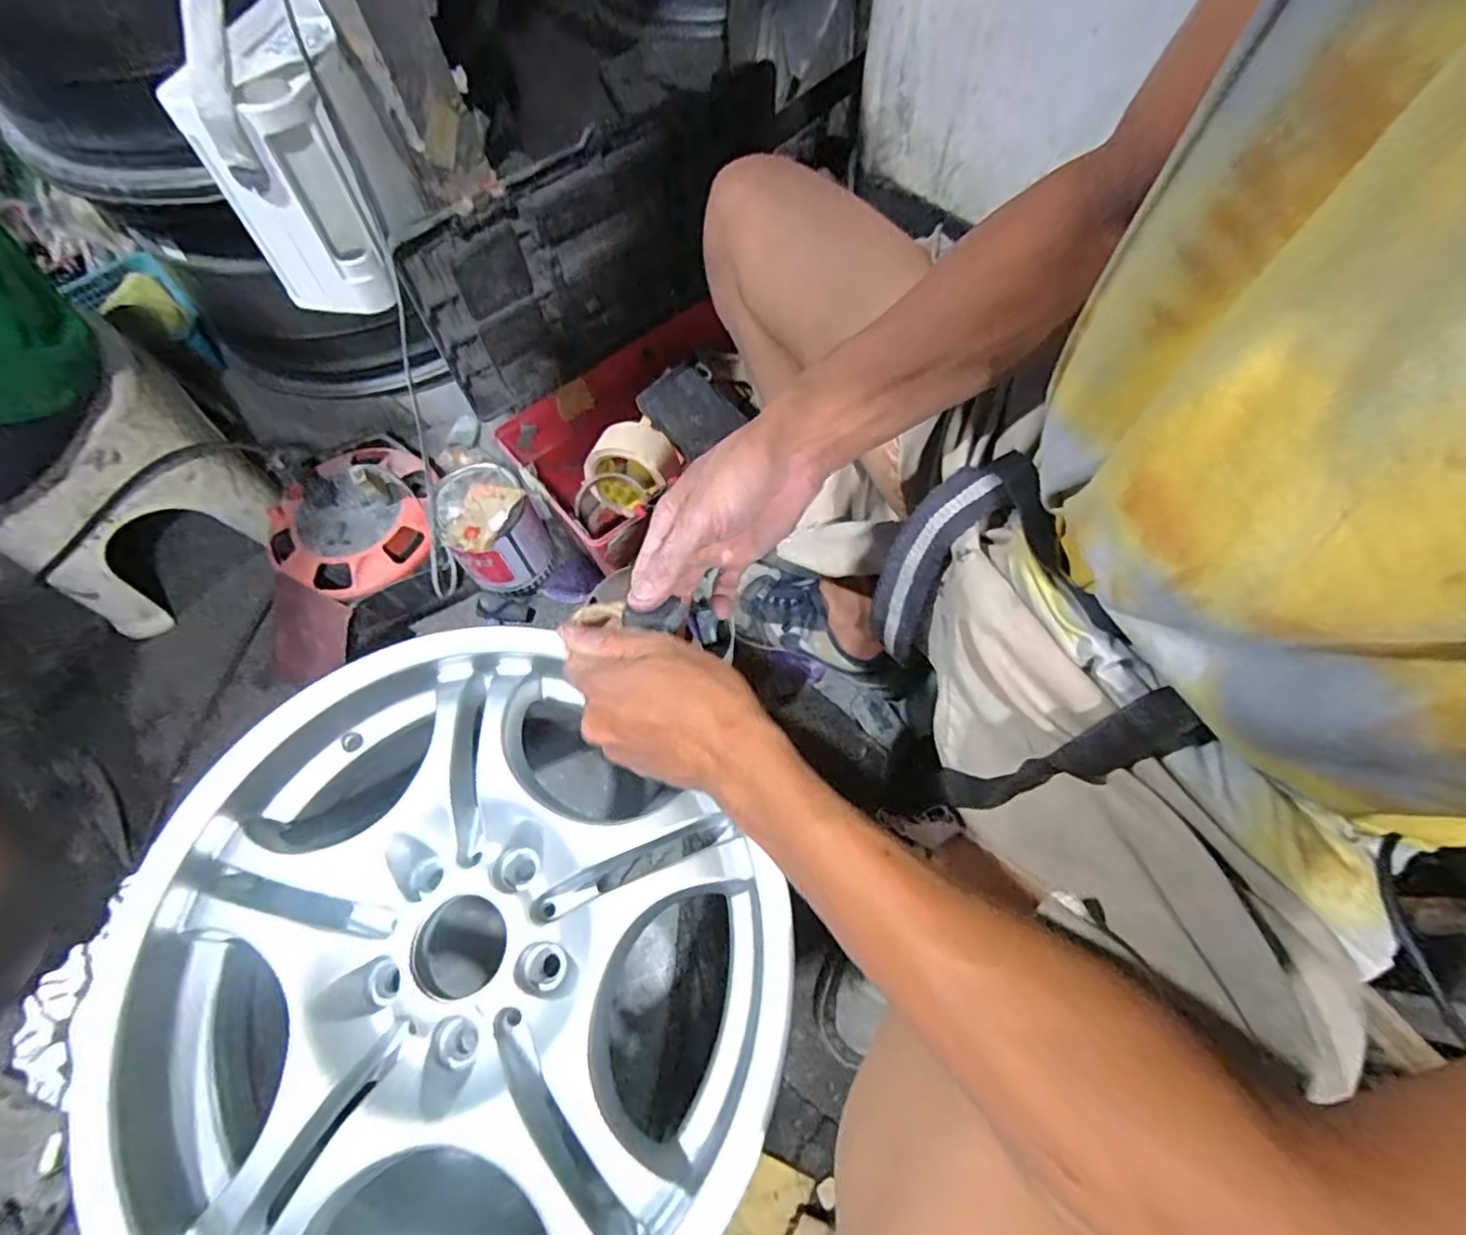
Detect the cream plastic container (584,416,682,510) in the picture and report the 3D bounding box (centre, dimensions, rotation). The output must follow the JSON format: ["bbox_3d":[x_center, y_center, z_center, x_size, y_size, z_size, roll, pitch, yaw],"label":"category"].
[{"bbox_3d":[-0.109,-0.173,0.719,0.096,0.091,0.076,6,66,4],"label":"cream plastic container"}]

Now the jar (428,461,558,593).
[{"bbox_3d":[-0.269,-0.095,0.717,0.098,0.129,0.096,-1,66,1],"label":"jar"}]

